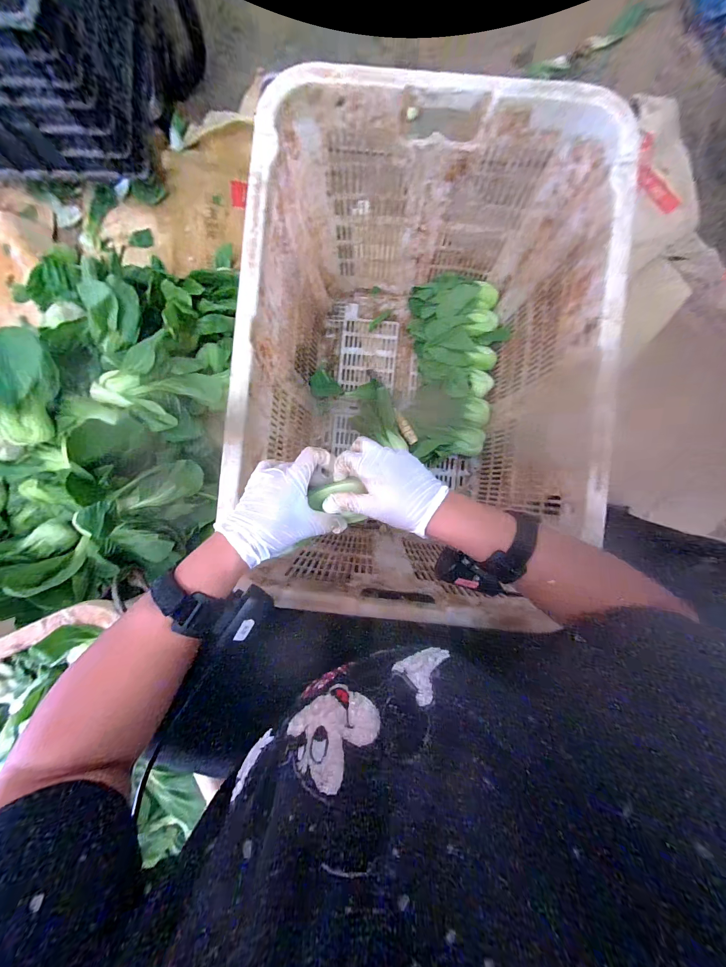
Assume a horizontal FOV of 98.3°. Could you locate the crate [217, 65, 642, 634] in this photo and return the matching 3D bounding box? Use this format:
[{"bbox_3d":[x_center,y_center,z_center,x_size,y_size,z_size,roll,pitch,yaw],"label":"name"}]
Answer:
[{"bbox_3d":[0.071,-0.179,0.559,0.461,0.384,0.658,6,90,-1],"label":"crate"}]

